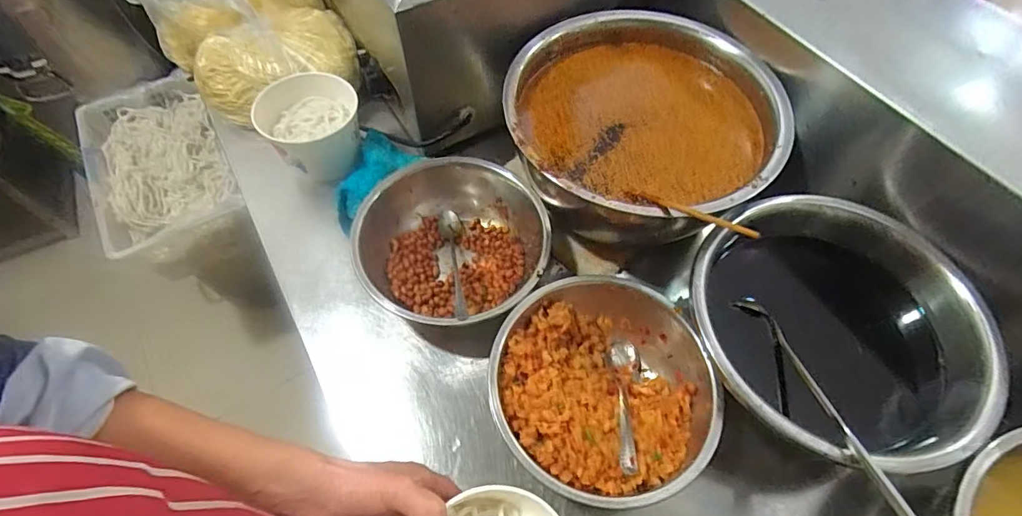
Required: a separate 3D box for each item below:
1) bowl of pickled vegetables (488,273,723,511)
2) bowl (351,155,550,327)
[{"bbox_3d":[0.089,0.129,0.484,0.210,0.072,0.207,0,60,0],"label":"bowl of pickled vegetables"},{"bbox_3d":[-0.066,-0.015,0.562,0.207,0.085,0.212,0,60,0],"label":"bowl"}]

